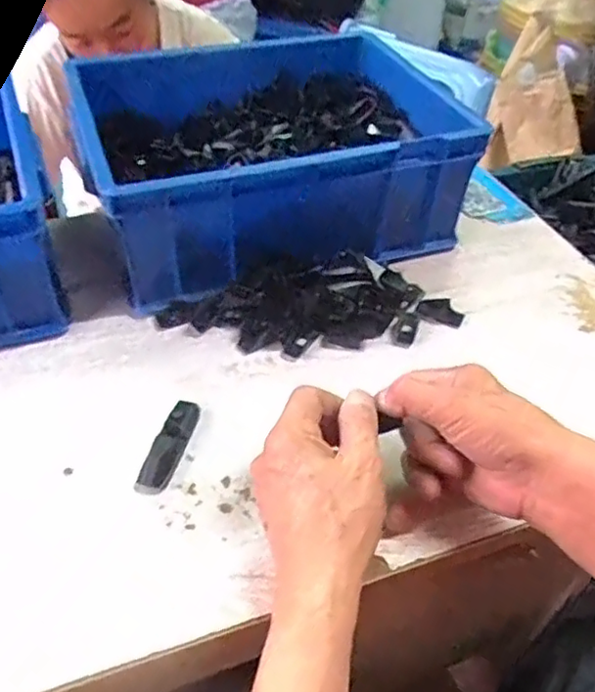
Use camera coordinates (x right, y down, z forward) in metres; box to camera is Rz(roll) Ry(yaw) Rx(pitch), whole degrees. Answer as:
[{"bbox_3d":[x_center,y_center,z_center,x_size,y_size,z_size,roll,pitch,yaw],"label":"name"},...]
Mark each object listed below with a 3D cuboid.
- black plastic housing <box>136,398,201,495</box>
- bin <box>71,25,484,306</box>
[{"bbox_3d":[-0.088,0.069,0.435,0.019,0.022,0.074,17,47,12],"label":"black plastic housing"},{"bbox_3d":[-0.031,-0.192,0.621,0.339,0.124,0.283,-14,48,-17],"label":"bin"}]

